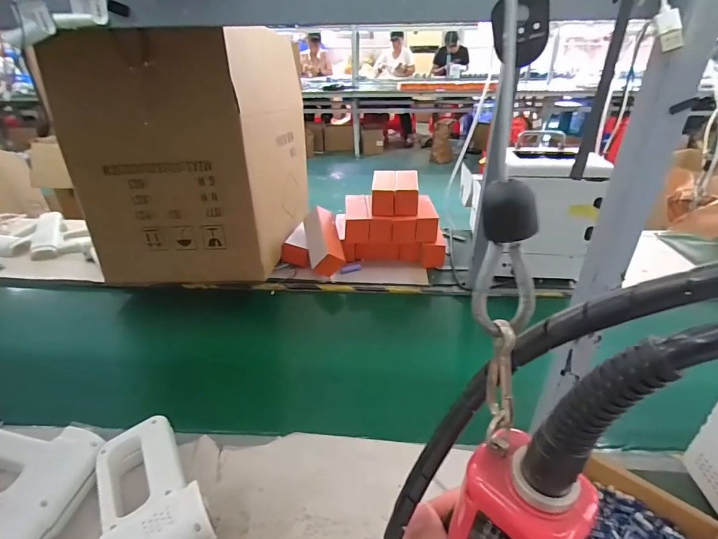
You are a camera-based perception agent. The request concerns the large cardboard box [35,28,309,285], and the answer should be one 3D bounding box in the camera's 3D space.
[{"bbox_3d":[-0.375,-0.289,1.014,0.395,0.484,0.535,2,31,4],"label":"large cardboard box"}]

